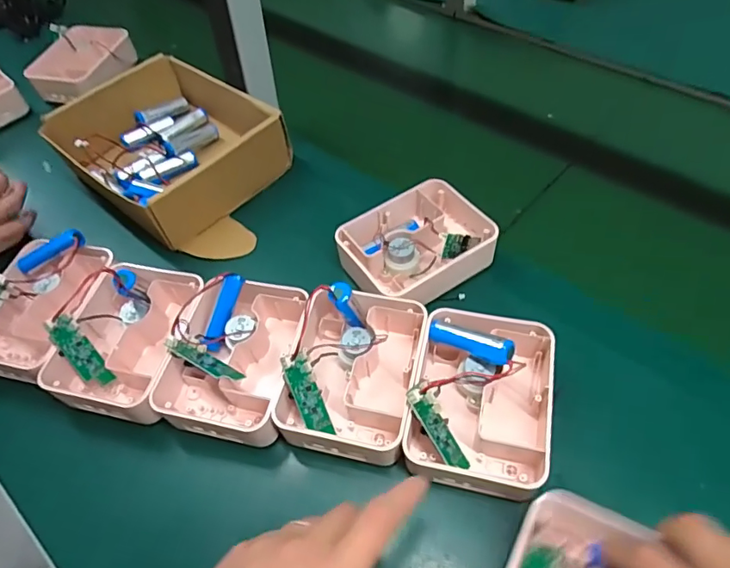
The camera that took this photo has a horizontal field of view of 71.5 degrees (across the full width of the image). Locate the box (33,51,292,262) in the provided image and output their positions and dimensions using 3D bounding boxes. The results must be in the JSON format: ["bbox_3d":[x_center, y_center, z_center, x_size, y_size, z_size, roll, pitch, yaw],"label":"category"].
[{"bbox_3d":[-0.216,-0.156,0.569,0.210,0.070,0.183,31,60,24],"label":"box"}]

